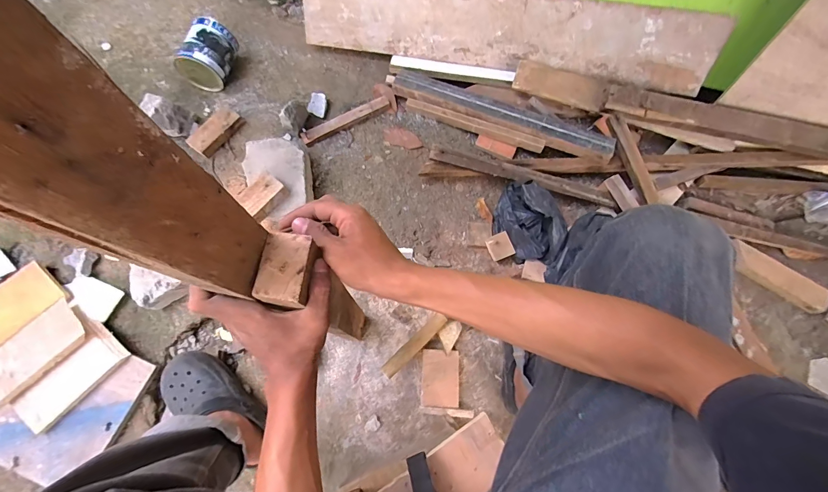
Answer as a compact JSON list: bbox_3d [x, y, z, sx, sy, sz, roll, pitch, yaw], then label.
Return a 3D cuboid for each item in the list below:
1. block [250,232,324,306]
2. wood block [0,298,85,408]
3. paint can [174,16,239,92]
[{"bbox_3d":[-0.110,0.022,0.315,0.042,0.021,0.060,8,73,0],"label":"block"},{"bbox_3d":[-0.746,0.205,0.700,0.111,0.015,0.187,40,74,16],"label":"wood block"},{"bbox_3d":[-0.515,-0.479,0.910,0.109,0.117,0.135,15,73,2],"label":"paint can"}]

